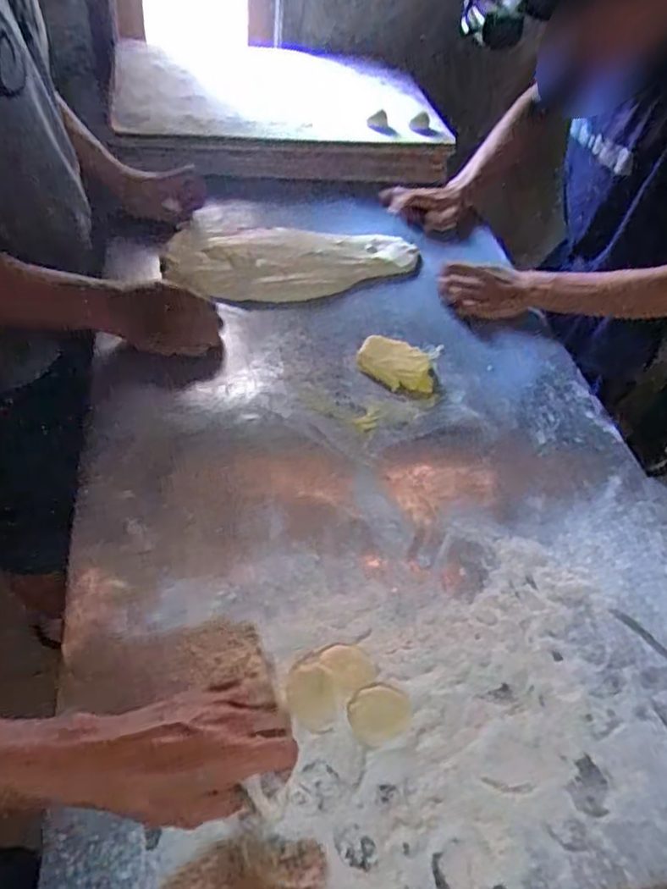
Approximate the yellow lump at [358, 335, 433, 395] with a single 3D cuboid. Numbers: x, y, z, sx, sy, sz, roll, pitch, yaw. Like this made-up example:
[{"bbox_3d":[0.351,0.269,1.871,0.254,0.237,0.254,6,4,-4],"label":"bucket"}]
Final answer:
[{"bbox_3d":[0.078,-0.100,0.796,0.098,0.016,0.078,19,48,8],"label":"yellow lump"}]

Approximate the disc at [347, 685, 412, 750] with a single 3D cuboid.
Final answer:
[{"bbox_3d":[0.038,0.216,0.507,0.049,0.005,0.043,-13,64,-11],"label":"disc"}]

